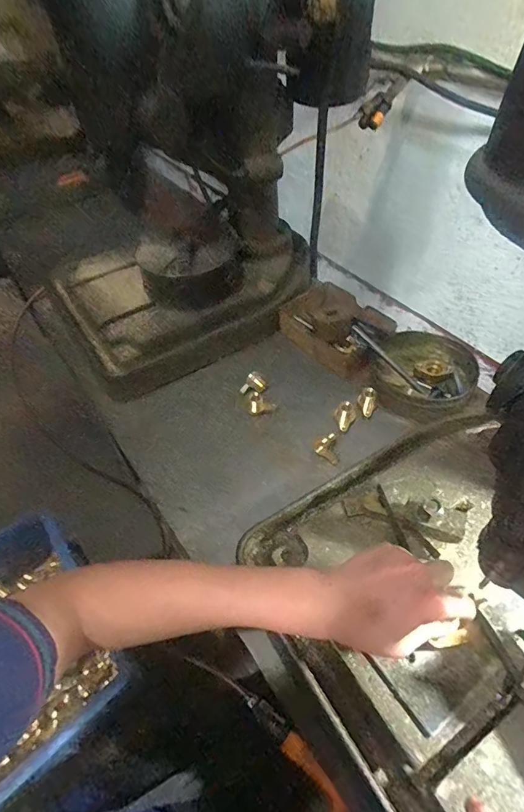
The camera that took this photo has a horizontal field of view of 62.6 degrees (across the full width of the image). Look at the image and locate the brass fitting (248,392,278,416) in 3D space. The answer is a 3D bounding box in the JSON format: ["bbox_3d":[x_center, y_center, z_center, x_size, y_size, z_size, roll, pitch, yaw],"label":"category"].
[{"bbox_3d":[0.000,-0.004,0.663,0.042,0.028,0.023,-2,50,1],"label":"brass fitting"}]

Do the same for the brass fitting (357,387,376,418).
[{"bbox_3d":[0.160,-0.006,0.658,0.028,0.030,0.036,10,51,11],"label":"brass fitting"}]

